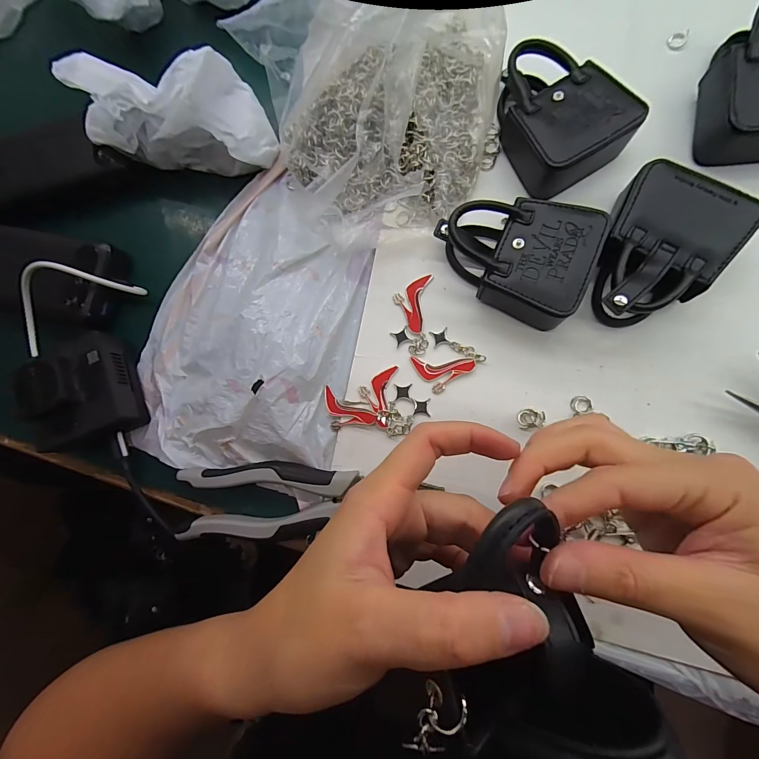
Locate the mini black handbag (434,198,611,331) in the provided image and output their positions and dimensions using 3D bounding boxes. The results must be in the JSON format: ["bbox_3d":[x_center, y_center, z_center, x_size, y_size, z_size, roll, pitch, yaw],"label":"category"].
[{"bbox_3d":[0.094,-0.084,0.247,0.108,0.037,0.076,17,86,10],"label":"mini black handbag"}]

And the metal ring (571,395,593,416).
[{"bbox_3d":[0.142,0.017,0.246,0.014,0.004,0.012,-4,83,8],"label":"metal ring"}]

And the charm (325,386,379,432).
[{"bbox_3d":[-0.027,0.028,0.266,0.046,0.008,0.026,28,88,11],"label":"charm"}]

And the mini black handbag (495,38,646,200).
[{"bbox_3d":[0.130,-0.192,0.252,0.075,0.030,0.097,-21,83,5],"label":"mini black handbag"}]

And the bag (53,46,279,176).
[{"bbox_3d":[-0.160,-0.212,0.273,0.146,0.064,0.067,8,84,9],"label":"bag"}]

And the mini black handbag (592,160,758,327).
[{"bbox_3d":[0.179,-0.081,0.233,0.073,0.038,0.103,34,89,11],"label":"mini black handbag"}]

